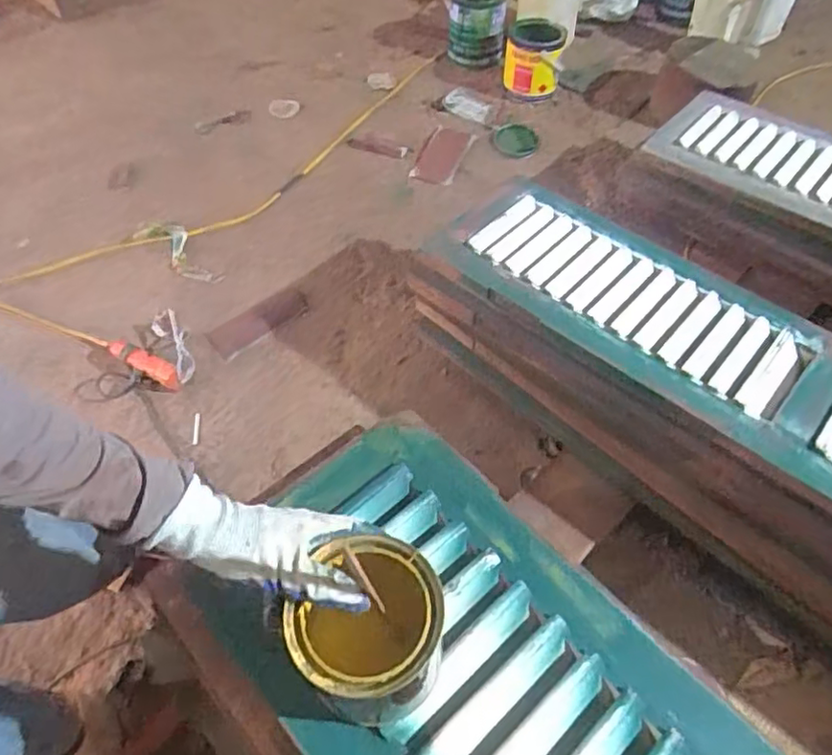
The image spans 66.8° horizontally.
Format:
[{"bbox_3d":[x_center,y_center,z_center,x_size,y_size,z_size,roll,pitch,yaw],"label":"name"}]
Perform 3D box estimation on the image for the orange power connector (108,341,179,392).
[{"bbox_3d":[-0.515,-0.026,1.209,0.151,0.040,0.046,30,60,0],"label":"orange power connector"}]

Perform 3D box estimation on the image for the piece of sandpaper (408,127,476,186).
[{"bbox_3d":[0.073,-0.581,1.649,0.122,0.016,0.198,23,72,13],"label":"piece of sandpaper"}]

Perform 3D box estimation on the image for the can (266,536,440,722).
[{"bbox_3d":[-0.037,0.197,0.490,0.112,0.115,0.114,0,56,0],"label":"can"}]

